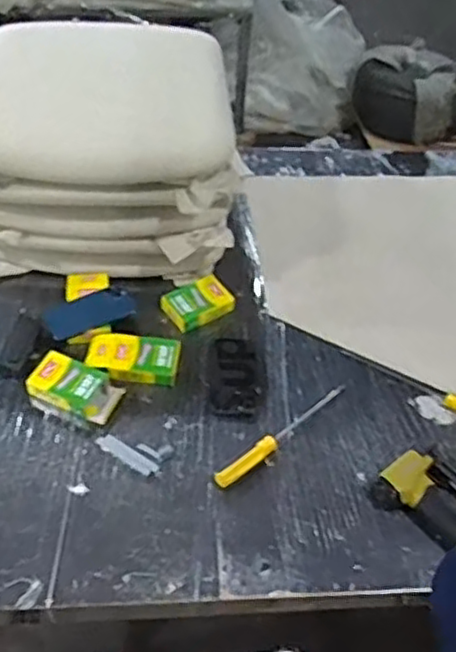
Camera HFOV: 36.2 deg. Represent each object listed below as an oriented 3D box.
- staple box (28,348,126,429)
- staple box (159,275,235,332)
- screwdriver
[{"bbox_3d":[-0.258,0.103,1.161,0.151,0.037,0.093,20,50,13],"label":"staple box"},{"bbox_3d":[-0.052,-0.045,1.317,0.126,0.027,0.085,-26,56,-26],"label":"staple box"},{"bbox_3d":[0.093,0.177,1.144,0.285,0.030,0.026,-32,58,-29],"label":"screwdriver"}]

